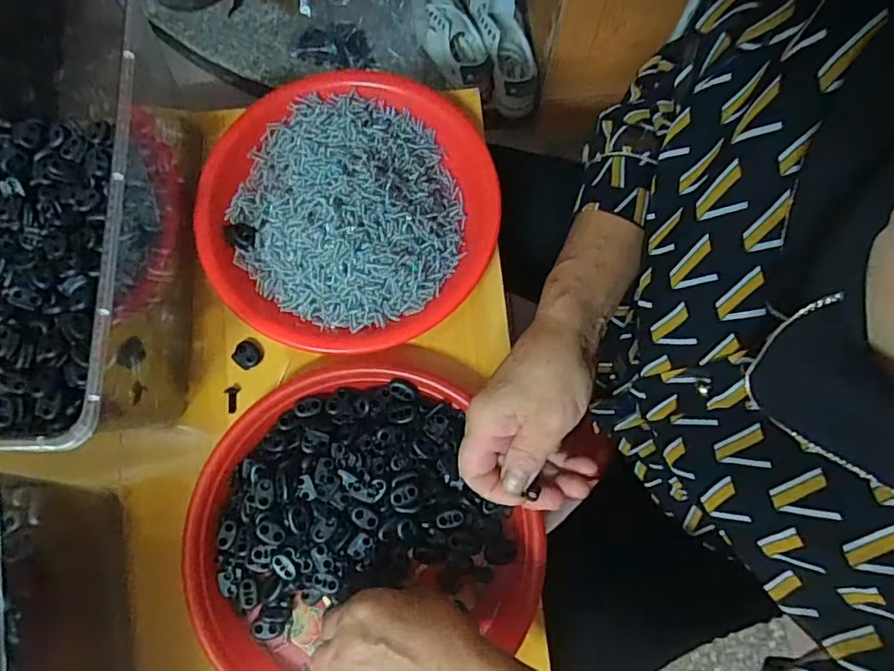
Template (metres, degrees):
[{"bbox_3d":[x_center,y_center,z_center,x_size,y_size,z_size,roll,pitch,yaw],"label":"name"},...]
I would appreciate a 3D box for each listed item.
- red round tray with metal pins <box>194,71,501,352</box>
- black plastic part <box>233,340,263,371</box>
[{"bbox_3d":[-0.076,-0.104,0.427,0.219,0.047,0.215,0,78,1],"label":"red round tray with metal pins"},{"bbox_3d":[-0.151,0.015,0.428,0.020,0.004,0.020,-41,80,-8],"label":"black plastic part"}]

